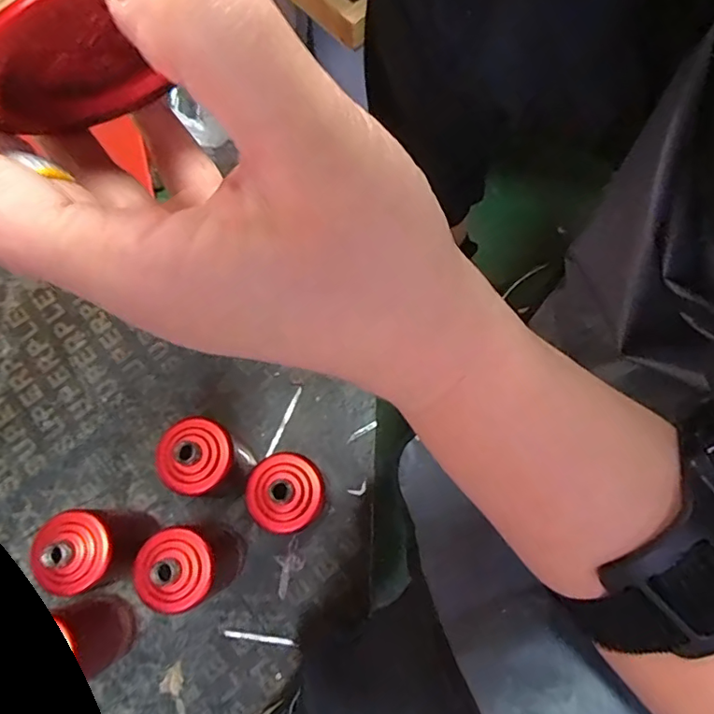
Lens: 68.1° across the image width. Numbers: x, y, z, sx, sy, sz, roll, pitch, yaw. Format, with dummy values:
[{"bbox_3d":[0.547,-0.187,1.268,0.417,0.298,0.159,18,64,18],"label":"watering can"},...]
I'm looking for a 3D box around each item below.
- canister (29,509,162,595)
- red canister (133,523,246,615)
[{"bbox_3d":[-0.290,0.218,0.606,0.077,0.181,0.080,0,75,2],"label":"canister"},{"bbox_3d":[-0.178,0.229,0.599,0.075,0.186,0.062,39,79,11],"label":"red canister"}]

